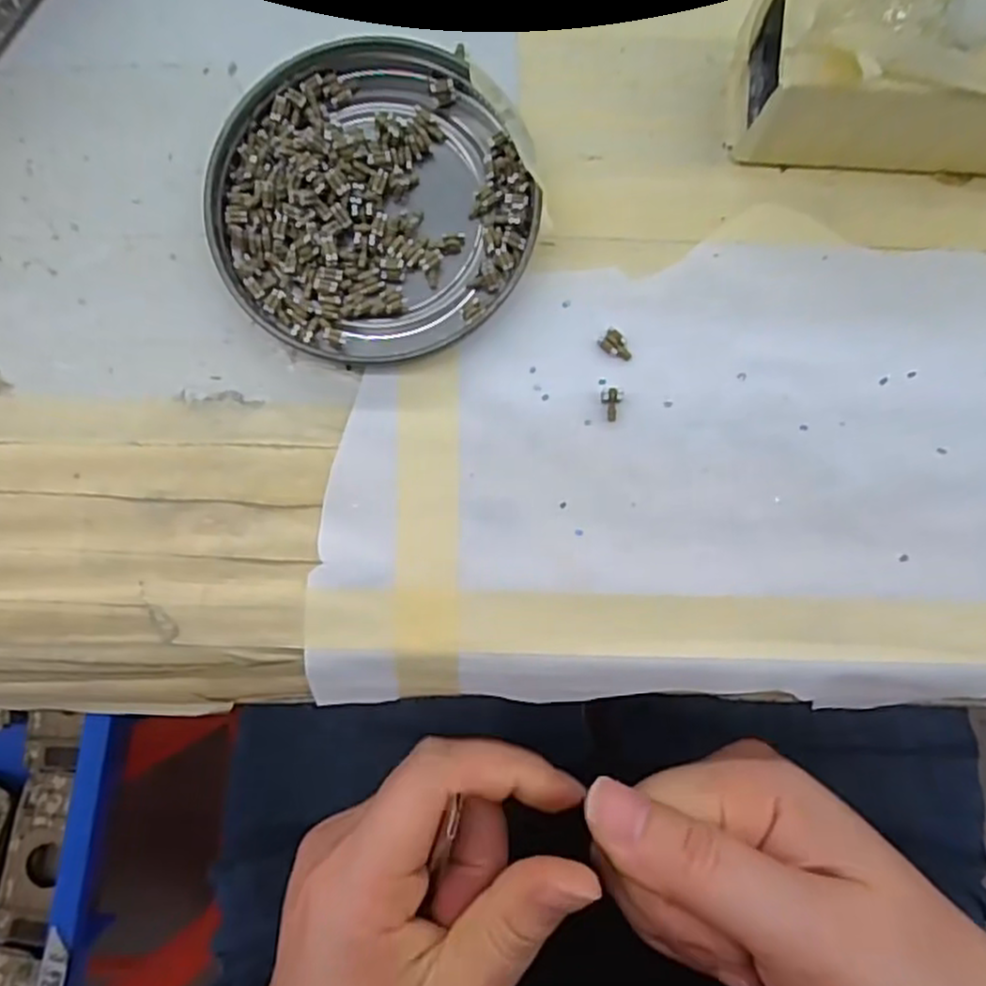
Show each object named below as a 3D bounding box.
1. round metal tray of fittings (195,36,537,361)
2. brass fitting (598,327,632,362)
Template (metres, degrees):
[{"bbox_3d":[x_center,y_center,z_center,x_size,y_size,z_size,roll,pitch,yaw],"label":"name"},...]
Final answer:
[{"bbox_3d":[-0.030,-0.073,0.185,0.076,0.010,0.080,0,84,1],"label":"round metal tray of fittings"},{"bbox_3d":[0.030,-0.036,0.184,0.006,0.004,0.009,-44,86,-2],"label":"brass fitting"}]

